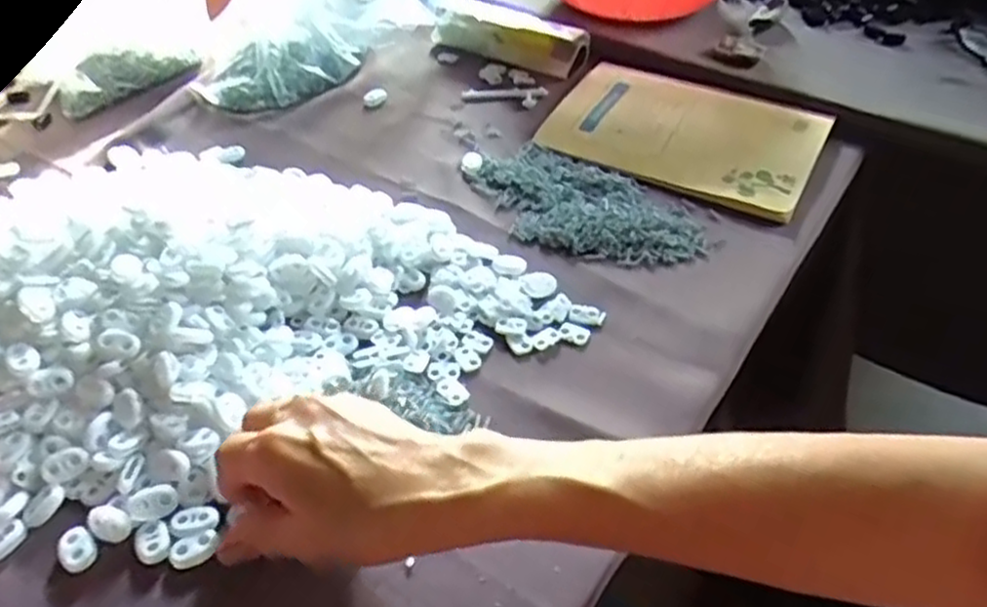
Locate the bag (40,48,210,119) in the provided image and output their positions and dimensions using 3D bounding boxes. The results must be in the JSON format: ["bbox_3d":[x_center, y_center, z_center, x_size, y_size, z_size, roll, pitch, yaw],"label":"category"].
[{"bbox_3d":[-0.320,-0.210,0.653,0.033,0.038,0.132,27,50,26],"label":"bag"}]

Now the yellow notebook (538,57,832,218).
[{"bbox_3d":[0.154,-0.141,0.597,0.205,0.016,0.146,23,49,22],"label":"yellow notebook"}]

